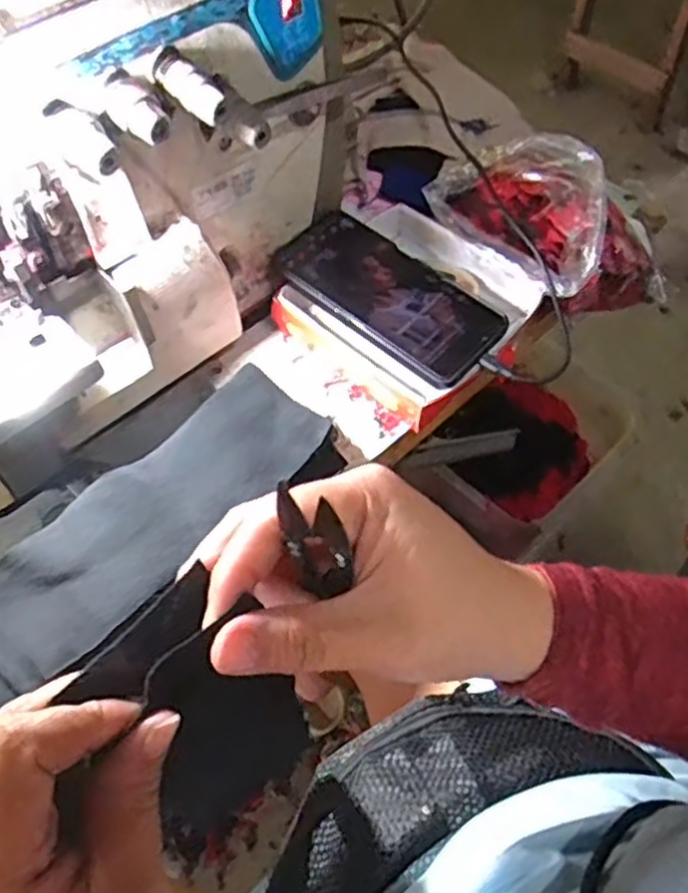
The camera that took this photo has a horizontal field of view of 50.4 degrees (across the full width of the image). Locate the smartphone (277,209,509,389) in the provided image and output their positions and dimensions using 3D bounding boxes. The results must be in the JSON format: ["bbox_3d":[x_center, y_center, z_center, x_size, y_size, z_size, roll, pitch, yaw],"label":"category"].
[{"bbox_3d":[0.030,-0.109,0.519,0.164,0.015,0.076,38,64,22],"label":"smartphone"}]

